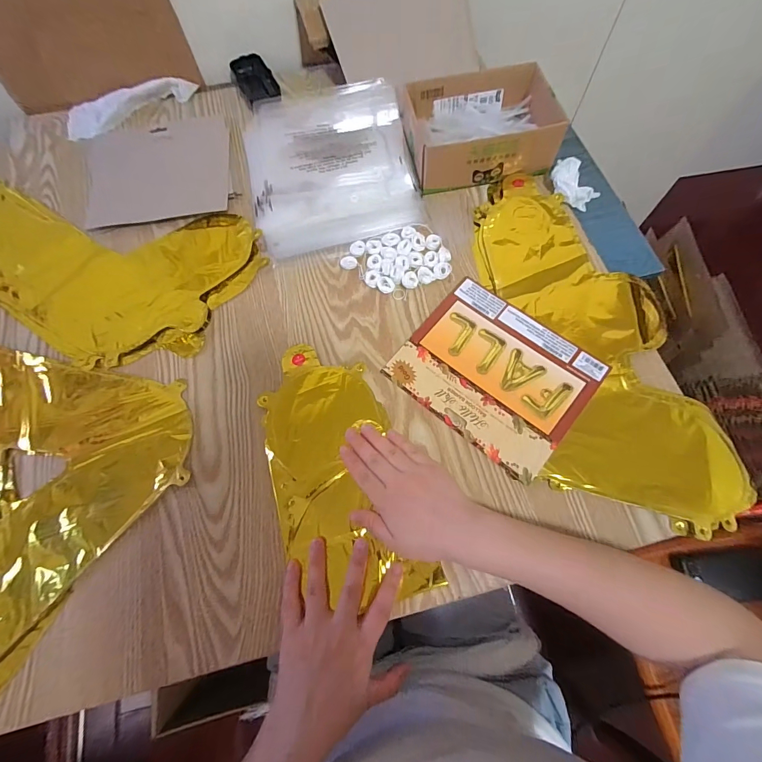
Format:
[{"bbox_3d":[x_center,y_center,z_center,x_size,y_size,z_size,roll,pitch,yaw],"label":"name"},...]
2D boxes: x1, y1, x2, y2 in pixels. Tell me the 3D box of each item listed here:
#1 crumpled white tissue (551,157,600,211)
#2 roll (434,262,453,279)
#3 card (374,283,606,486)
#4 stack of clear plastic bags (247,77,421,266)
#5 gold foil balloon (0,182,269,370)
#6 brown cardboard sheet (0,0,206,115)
[{"bbox_3d":[0.261,-0.262,0.506,0.069,0.041,0.064,27,73,12],"label":"crumpled white tissue"},{"bbox_3d":[0.075,-0.134,0.459,0.021,0.007,0.020,-1,70,2],"label":"roll"},{"bbox_3d":[0.123,-0.011,0.409,0.188,0.007,0.162,38,76,15],"label":"card"},{"bbox_3d":[-0.073,-0.316,0.534,0.224,0.012,0.294,-14,70,-2],"label":"stack of clear plastic bags"},{"bbox_3d":[-0.378,-0.174,0.490,0.418,0.011,0.246,28,74,12],"label":"gold foil balloon"},{"bbox_3d":[-0.425,-0.482,0.515,0.277,0.164,0.043,-6,70,0],"label":"brown cardboard sheet"}]

